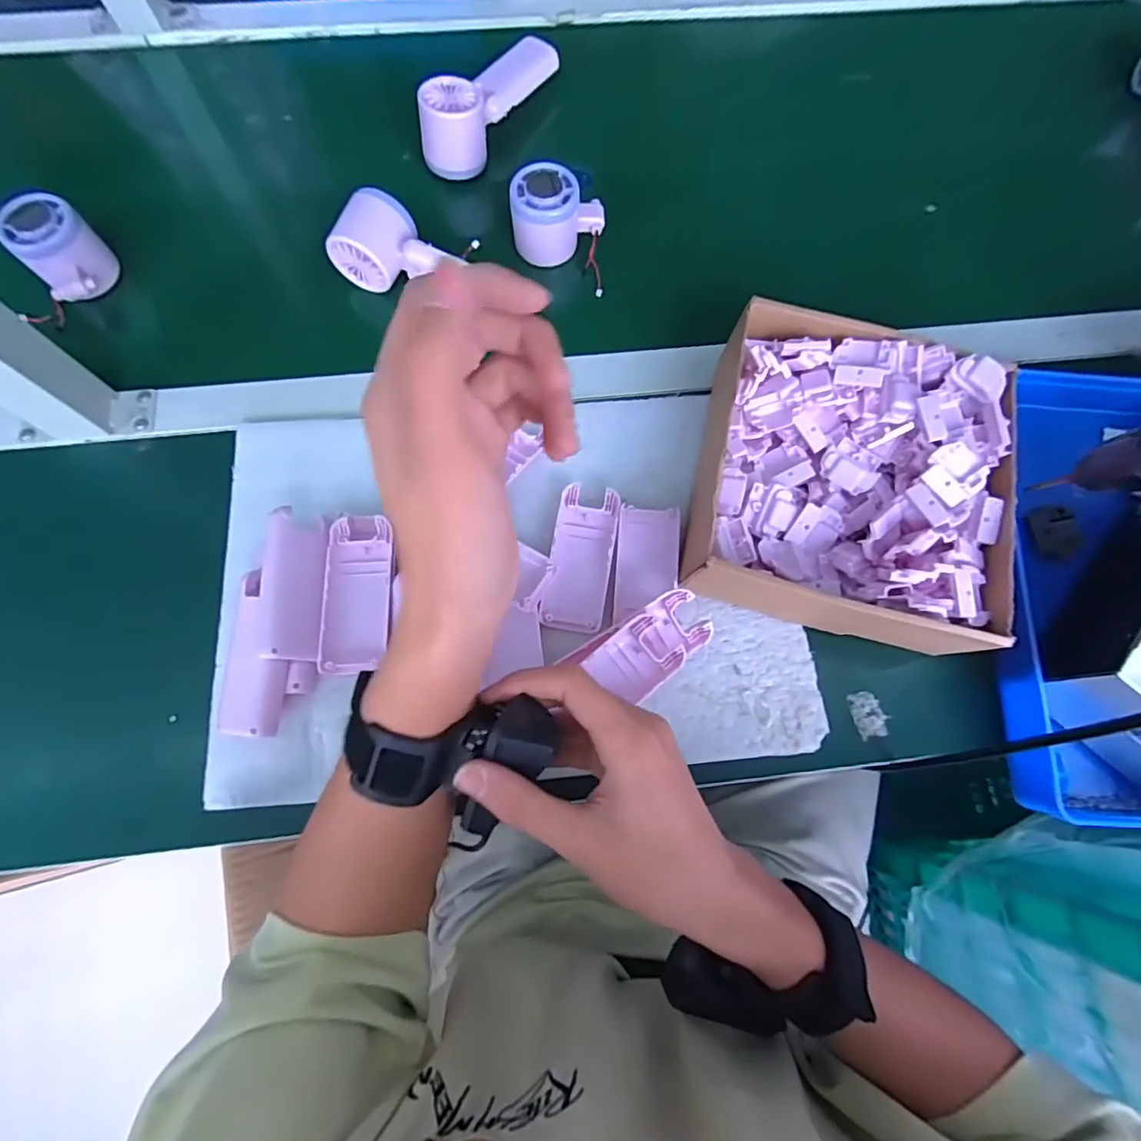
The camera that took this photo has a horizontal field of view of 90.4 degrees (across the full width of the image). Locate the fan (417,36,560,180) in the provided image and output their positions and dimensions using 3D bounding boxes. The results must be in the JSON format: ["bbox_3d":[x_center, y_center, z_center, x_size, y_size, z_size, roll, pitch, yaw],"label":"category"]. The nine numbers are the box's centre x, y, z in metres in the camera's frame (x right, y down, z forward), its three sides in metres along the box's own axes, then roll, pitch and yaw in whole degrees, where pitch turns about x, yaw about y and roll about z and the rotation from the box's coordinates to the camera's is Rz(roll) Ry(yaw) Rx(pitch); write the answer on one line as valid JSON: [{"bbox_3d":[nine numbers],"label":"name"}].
[{"bbox_3d":[-0.072,-0.430,0.513,0.055,0.056,0.165,31,76,8],"label":"fan"}]

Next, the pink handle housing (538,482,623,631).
[{"bbox_3d":[0.008,-0.007,0.406,0.043,0.021,0.103,9,74,2],"label":"pink handle housing"}]

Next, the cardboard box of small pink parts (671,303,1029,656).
[{"bbox_3d":[0.190,-0.059,0.395,0.193,0.072,0.205,13,74,3],"label":"cardboard box of small pink parts"}]

